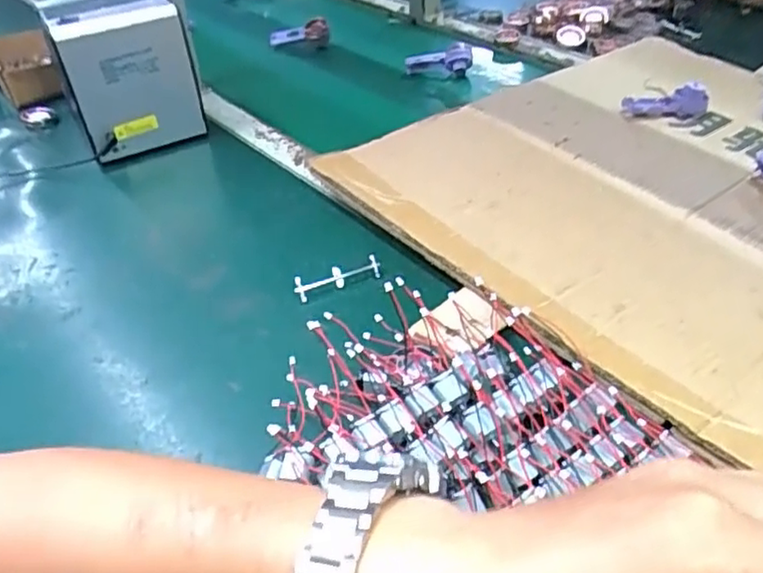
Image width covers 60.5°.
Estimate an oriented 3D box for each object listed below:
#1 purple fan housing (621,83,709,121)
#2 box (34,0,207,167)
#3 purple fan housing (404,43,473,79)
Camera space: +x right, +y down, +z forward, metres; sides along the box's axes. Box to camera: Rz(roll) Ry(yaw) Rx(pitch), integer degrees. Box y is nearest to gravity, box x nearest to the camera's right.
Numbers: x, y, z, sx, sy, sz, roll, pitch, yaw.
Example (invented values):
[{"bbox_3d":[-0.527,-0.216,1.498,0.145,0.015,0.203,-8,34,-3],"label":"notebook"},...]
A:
[{"bbox_3d":[0.311,-0.198,0.714,0.090,0.033,0.021,-1,39,2],"label":"purple fan housing"},{"bbox_3d":[-0.284,-0.238,0.724,0.126,0.147,0.147,-19,42,-20],"label":"box"},{"bbox_3d":[0.082,-0.318,0.925,0.090,0.041,0.026,4,39,8],"label":"purple fan housing"}]

